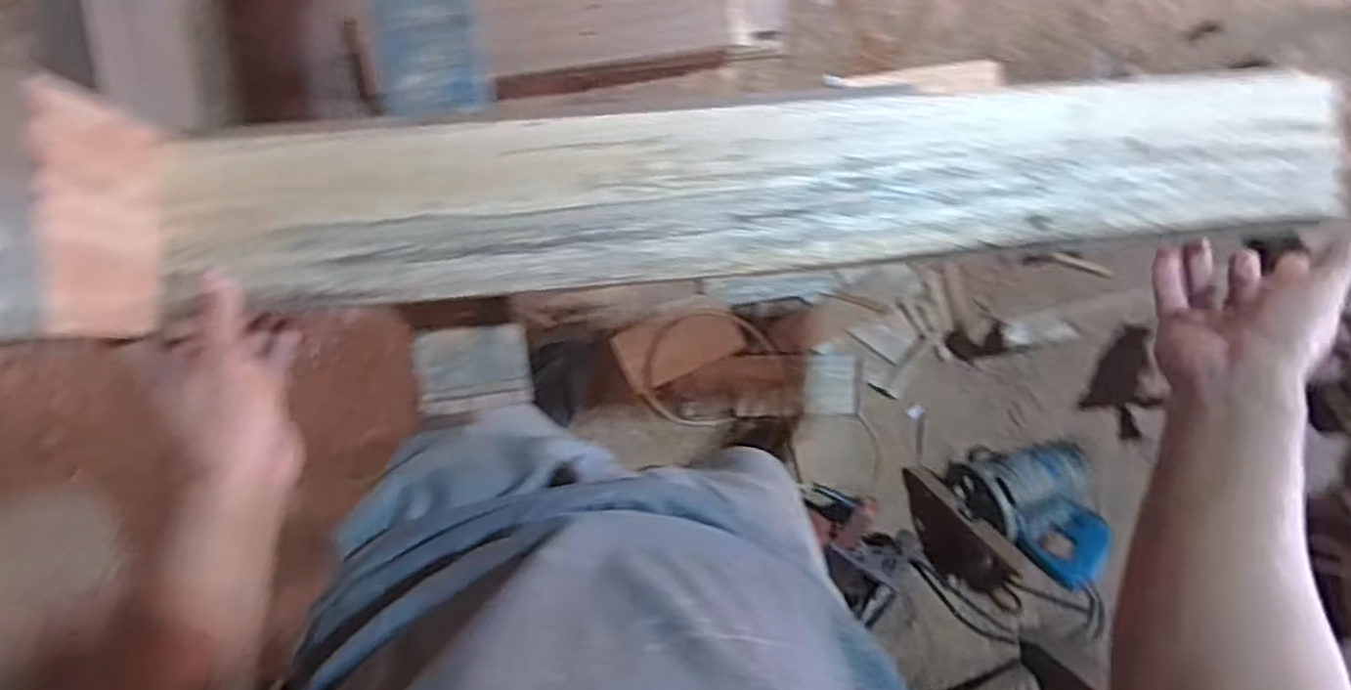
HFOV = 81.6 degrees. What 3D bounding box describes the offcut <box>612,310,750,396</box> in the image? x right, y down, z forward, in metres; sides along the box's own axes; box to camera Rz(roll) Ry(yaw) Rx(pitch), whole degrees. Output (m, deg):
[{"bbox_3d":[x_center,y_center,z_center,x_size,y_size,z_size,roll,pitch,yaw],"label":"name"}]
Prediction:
[{"bbox_3d":[0.007,0.000,1.337,0.201,0.020,0.107,-23,97,-2],"label":"offcut"}]

